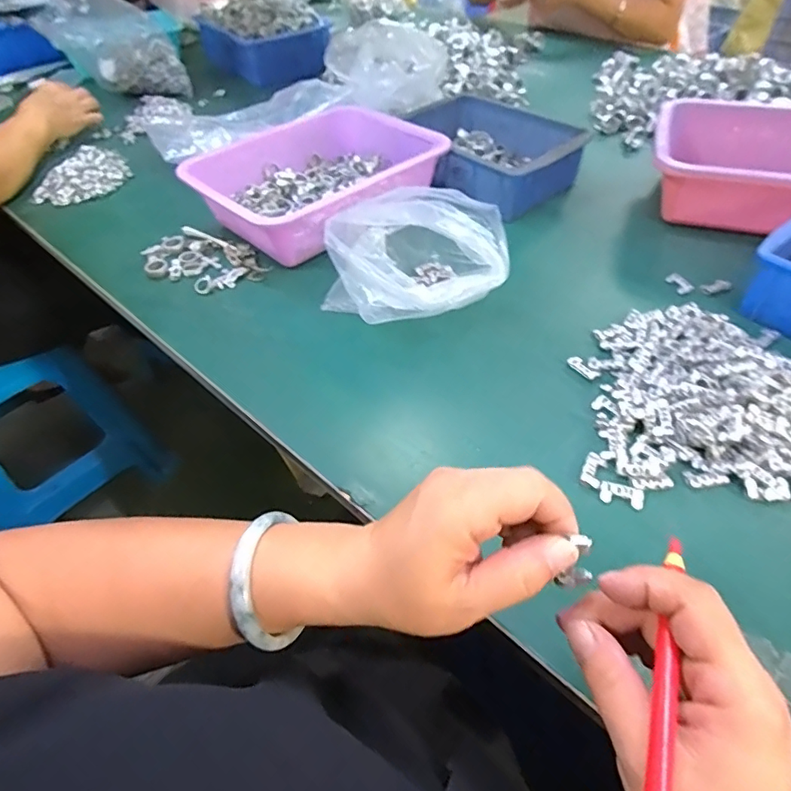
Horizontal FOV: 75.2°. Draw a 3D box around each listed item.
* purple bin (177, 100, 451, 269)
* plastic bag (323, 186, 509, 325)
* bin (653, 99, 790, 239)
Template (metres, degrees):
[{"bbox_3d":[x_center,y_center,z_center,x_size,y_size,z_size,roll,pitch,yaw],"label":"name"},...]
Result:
[{"bbox_3d":[-0.097,-0.293,0.687,0.315,0.071,0.224,-33,55,-24],"label":"purple bin"},{"bbox_3d":[0.011,-0.142,0.530,0.158,0.105,0.149,-19,50,-14],"label":"plastic bag"},{"bbox_3d":[0.484,-0.283,0.641,0.298,0.079,0.224,18,51,17],"label":"bin"}]

